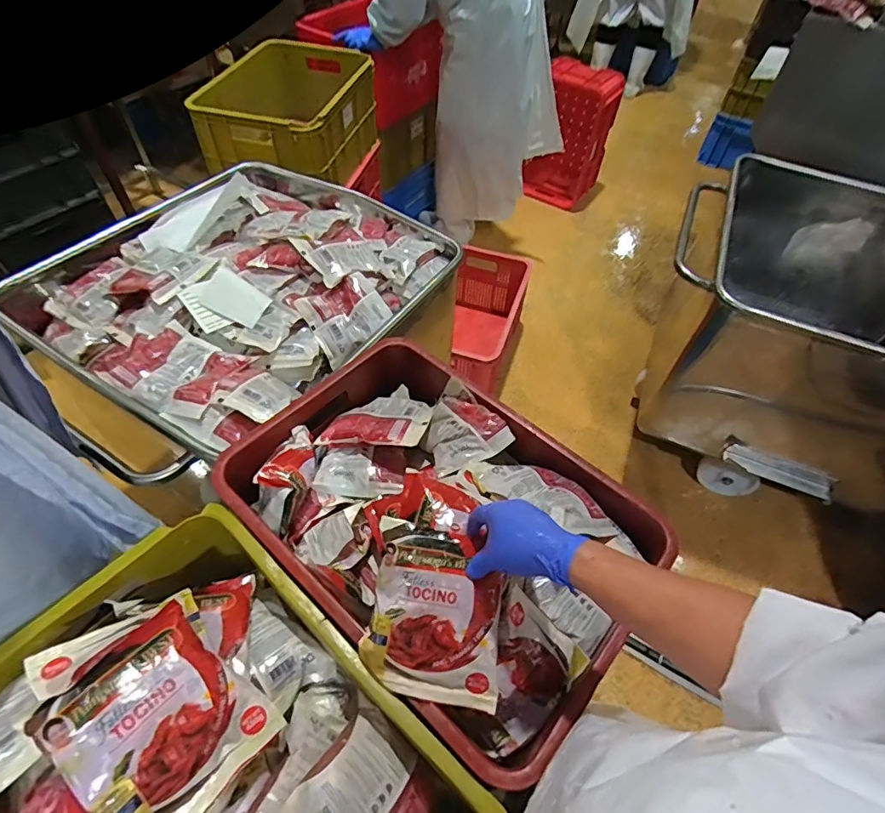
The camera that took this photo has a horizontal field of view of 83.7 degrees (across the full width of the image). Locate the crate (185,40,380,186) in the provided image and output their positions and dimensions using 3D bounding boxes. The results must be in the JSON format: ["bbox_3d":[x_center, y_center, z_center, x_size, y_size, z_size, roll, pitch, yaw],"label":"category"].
[{"bbox_3d":[-0.418,-0.820,1.405,0.362,0.208,0.526,11,53,5],"label":"crate"}]

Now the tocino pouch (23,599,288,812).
[{"bbox_3d":[-0.246,0.278,0.435,0.158,0.021,0.137,45,45,7],"label":"tocino pouch"}]

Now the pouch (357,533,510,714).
[{"bbox_3d":[-0.007,0.218,0.505,0.136,0.032,0.147,8,80,5],"label":"pouch"}]

